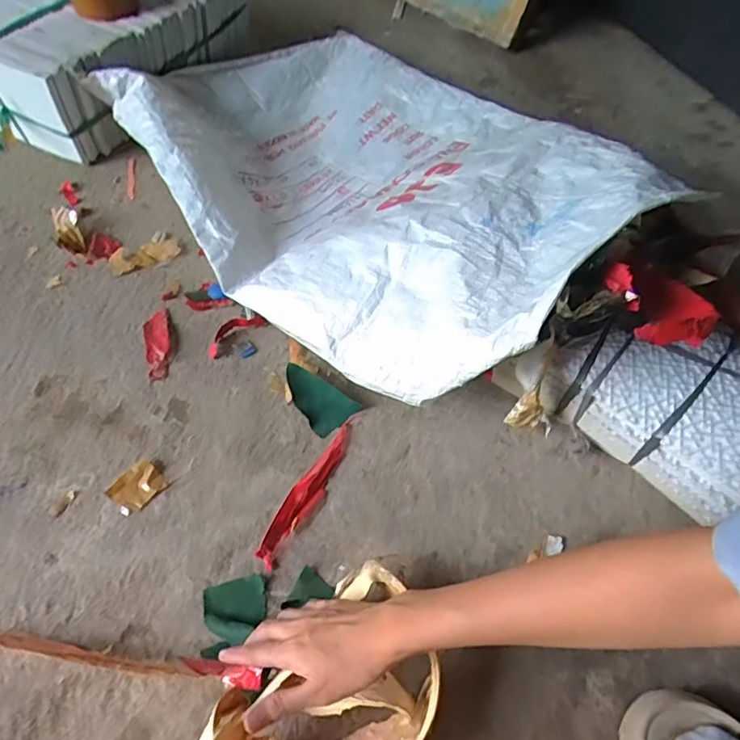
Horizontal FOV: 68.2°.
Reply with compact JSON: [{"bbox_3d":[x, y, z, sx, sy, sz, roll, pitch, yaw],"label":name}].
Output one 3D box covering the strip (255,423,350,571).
[{"bbox_3d":[-0.061,0.122,0.558,0.029,0.013,0.165,27,57,13],"label":"strip"}]

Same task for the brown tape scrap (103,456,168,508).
[{"bbox_3d":[-0.235,0.117,0.552,0.042,0.005,0.048,33,59,17],"label":"brown tape scrap"}]

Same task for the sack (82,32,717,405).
[{"bbox_3d":[-0.006,-0.292,0.711,0.473,0.252,0.737,-30,62,-23],"label":"sack"}]

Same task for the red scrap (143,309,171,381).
[{"bbox_3d":[-0.253,-0.033,0.651,0.030,0.009,0.099,-10,57,-12],"label":"red scrap"}]

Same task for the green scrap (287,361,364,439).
[{"bbox_3d":[-0.061,0.028,0.621,0.089,0.017,0.055,40,61,21],"label":"green scrap"}]

